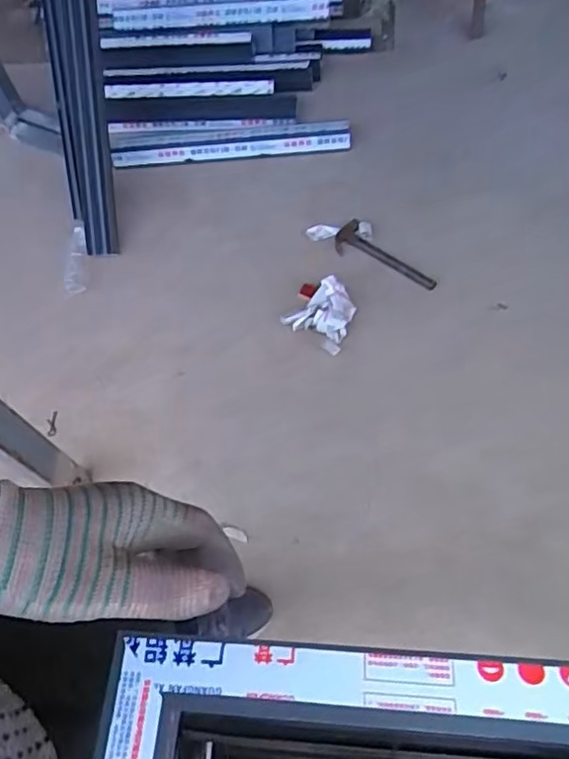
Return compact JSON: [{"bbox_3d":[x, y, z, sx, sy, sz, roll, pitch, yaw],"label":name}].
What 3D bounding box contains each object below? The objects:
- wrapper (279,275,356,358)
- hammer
[{"bbox_3d":[0.103,-0.155,1.449,0.172,0.076,0.159,-38,60,-16],"label":"wrapper"},{"bbox_3d":[0.255,-0.309,1.545,0.308,0.028,0.112,38,71,21],"label":"hammer"}]

